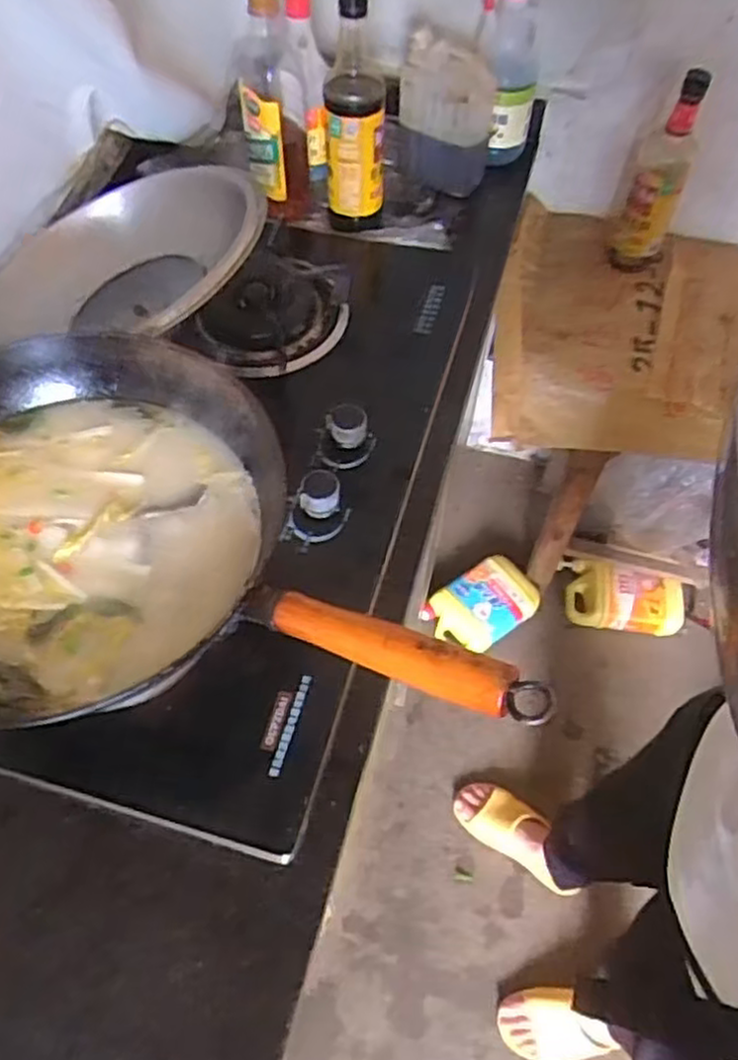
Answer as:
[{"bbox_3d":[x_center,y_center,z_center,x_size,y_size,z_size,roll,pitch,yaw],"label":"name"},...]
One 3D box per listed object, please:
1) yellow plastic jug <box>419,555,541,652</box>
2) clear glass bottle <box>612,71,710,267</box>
[{"bbox_3d":[0.229,0.148,1.484,0.209,0.076,0.140,-31,63,-19],"label":"yellow plastic jug"},{"bbox_3d":[0.400,-0.488,1.015,0.062,0.232,0.079,24,60,14],"label":"clear glass bottle"}]

